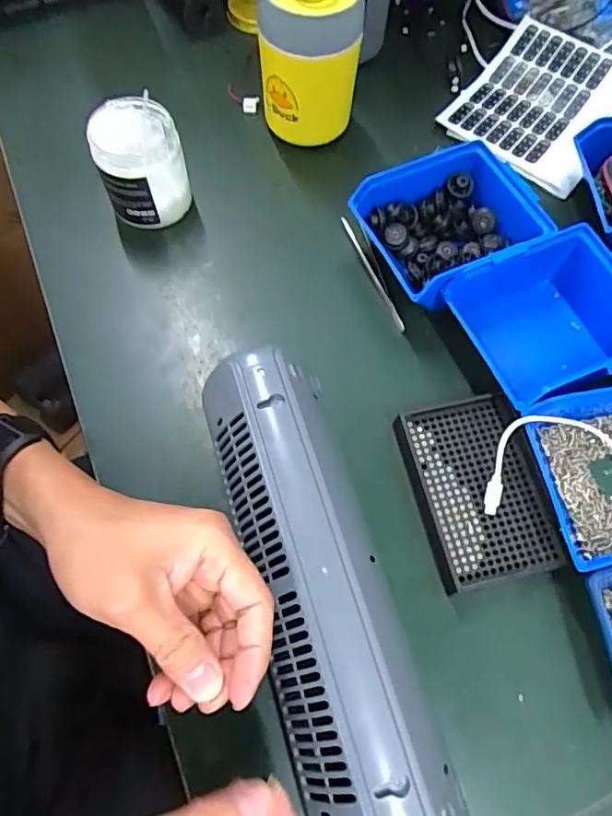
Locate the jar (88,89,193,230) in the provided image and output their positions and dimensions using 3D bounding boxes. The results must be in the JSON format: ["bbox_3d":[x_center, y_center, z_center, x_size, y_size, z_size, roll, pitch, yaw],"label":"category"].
[{"bbox_3d":[-0.146,-0.217,0.489,0.071,0.084,0.074,1,67,-1],"label":"jar"}]

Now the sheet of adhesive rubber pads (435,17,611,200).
[{"bbox_3d":[0.250,-0.321,0.572,0.156,0.034,0.187,37,71,13],"label":"sheet of adhesive rubber pads"}]

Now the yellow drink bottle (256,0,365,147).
[{"bbox_3d":[0.001,-0.314,0.502,0.086,0.135,0.087,1,67,-1],"label":"yellow drink bottle"}]

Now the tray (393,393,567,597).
[{"bbox_3d":[0.127,0.060,0.404,0.088,0.022,0.134,-10,67,-6],"label":"tray"}]

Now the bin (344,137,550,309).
[{"bbox_3d":[0.125,-0.156,0.473,0.139,0.058,0.116,-22,69,-11],"label":"bin"}]

